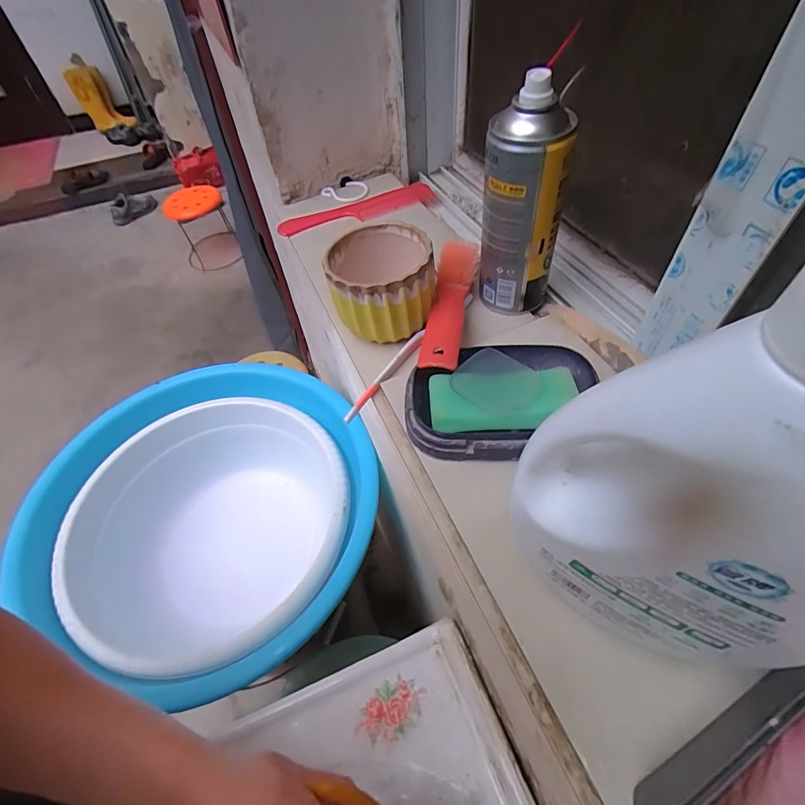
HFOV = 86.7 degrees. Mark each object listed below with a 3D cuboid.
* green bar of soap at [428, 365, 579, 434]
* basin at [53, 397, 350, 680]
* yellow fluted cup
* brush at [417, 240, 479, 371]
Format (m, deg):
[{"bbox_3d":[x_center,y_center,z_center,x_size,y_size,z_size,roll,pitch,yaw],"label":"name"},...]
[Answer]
[{"bbox_3d":[0.075,-0.002,0.324,0.107,0.014,0.049,-3,53,2],"label":"green bar of soap"},{"bbox_3d":[-0.262,0.202,0.668,0.375,0.196,0.375,-2,53,3],"label":"basin"},{"bbox_3d":[-0.020,-0.110,0.397,0.092,0.073,0.090,-2,53,3],"label":"yellow fluted cup"},{"bbox_3d":[0.046,-0.097,0.397,0.037,0.015,0.177,6,53,9],"label":"brush"}]

